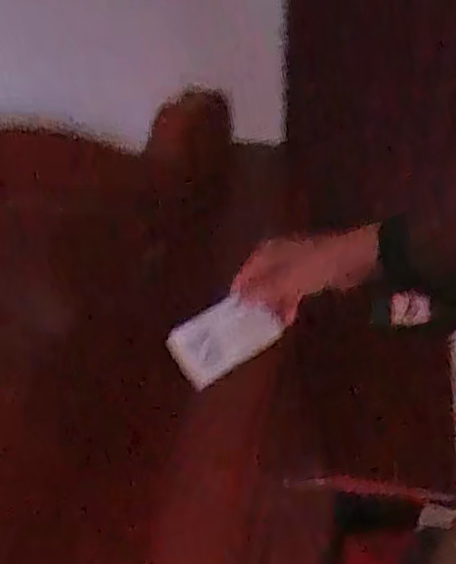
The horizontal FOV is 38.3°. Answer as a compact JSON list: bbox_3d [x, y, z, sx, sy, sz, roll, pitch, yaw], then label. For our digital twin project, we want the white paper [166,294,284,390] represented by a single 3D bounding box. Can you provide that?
[{"bbox_3d":[-0.004,0.048,0.584,0.090,0.018,0.057,-32,76,-12],"label":"white paper"}]

